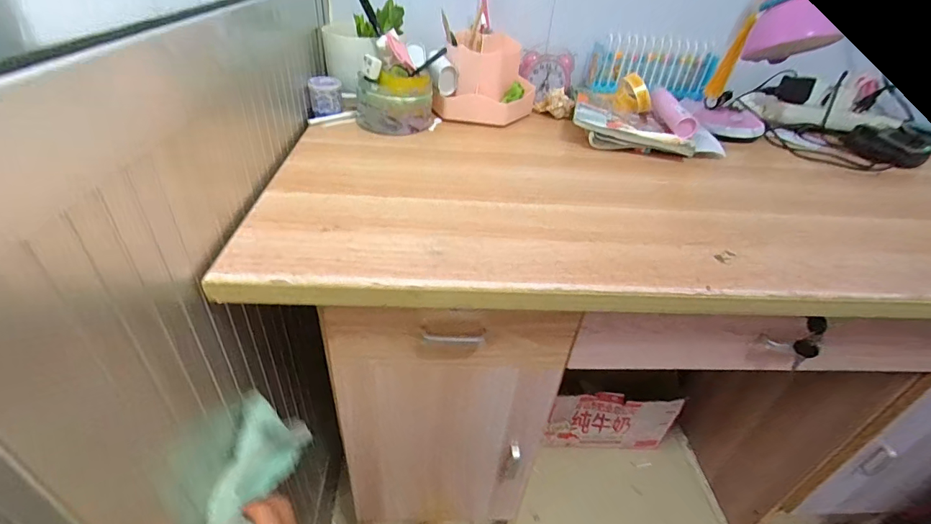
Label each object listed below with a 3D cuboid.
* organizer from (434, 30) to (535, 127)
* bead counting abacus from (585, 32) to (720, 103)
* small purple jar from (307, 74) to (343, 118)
[{"bbox_3d":[0.039,-0.308,0.724,0.158,0.123,0.113,12,38,7],"label":"organizer"},{"bbox_3d":[0.348,-0.369,0.812,0.216,0.097,0.063,3,38,-4],"label":"bead counting abacus"},{"bbox_3d":[-0.225,-0.267,0.695,0.047,0.053,0.040,-9,40,-19],"label":"small purple jar"}]

